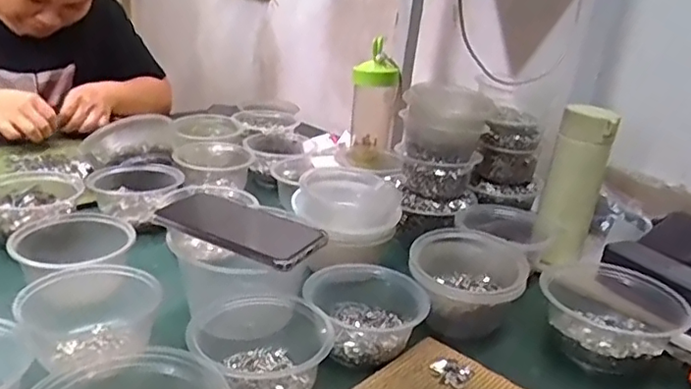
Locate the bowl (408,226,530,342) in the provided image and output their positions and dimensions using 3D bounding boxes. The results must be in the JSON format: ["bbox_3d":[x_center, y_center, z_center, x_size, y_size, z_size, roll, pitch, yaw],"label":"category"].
[{"bbox_3d":[0.123,0.090,0.620,0.115,0.067,0.116,14,23,17],"label":"bowl"}]

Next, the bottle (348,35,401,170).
[{"bbox_3d":[0.047,-0.141,0.992,0.079,0.198,0.061,3,22,-9],"label":"bottle"}]

